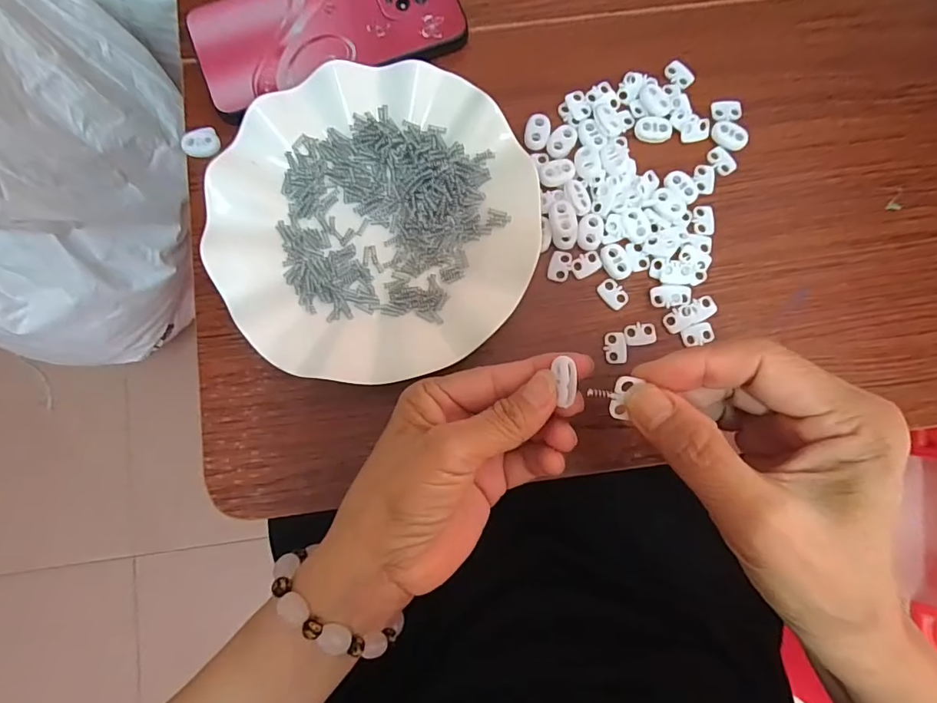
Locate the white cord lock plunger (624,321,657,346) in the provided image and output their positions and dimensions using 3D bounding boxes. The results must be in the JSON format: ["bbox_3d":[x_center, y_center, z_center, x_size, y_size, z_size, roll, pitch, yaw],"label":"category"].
[{"bbox_3d":[0.103,-0.011,0.282,0.019,0.004,0.014,-5,85,-2],"label":"white cord lock plunger"}]

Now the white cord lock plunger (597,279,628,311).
[{"bbox_3d":[0.088,-0.035,0.286,0.013,0.004,0.019,-39,87,-4],"label":"white cord lock plunger"}]

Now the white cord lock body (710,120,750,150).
[{"bbox_3d":[0.164,-0.136,0.298,0.015,0.007,0.023,-42,87,-4],"label":"white cord lock body"}]

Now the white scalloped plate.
[{"bbox_3d":[-0.054,-0.076,0.278,0.179,0.021,0.181,0,83,0],"label":"white scalloped plate"}]

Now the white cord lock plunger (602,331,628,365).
[{"bbox_3d":[0.088,-0.002,0.282,0.013,0.004,0.019,-3,85,-1],"label":"white cord lock plunger"}]

